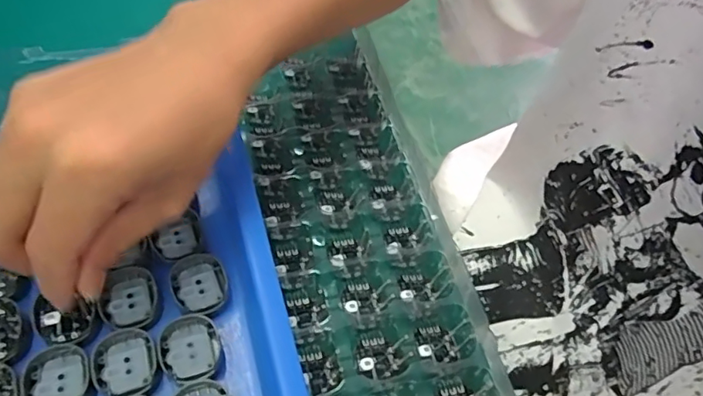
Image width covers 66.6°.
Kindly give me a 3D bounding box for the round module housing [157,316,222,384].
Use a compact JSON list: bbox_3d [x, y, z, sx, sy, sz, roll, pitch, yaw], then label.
[{"bbox_3d":[-0.070,0.064,0.231,0.025,0.004,0.028,-20,58,-17],"label":"round module housing"}]

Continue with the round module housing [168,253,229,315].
[{"bbox_3d":[-0.071,0.040,0.249,0.024,0.005,0.028,-19,58,-17],"label":"round module housing"}]

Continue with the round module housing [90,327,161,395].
[{"bbox_3d":[-0.095,0.069,0.225,0.026,0.006,0.030,-20,58,-17],"label":"round module housing"}]

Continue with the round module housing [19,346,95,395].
[{"bbox_3d":[-0.120,0.076,0.218,0.025,0.006,0.029,-20,58,-17],"label":"round module housing"}]

